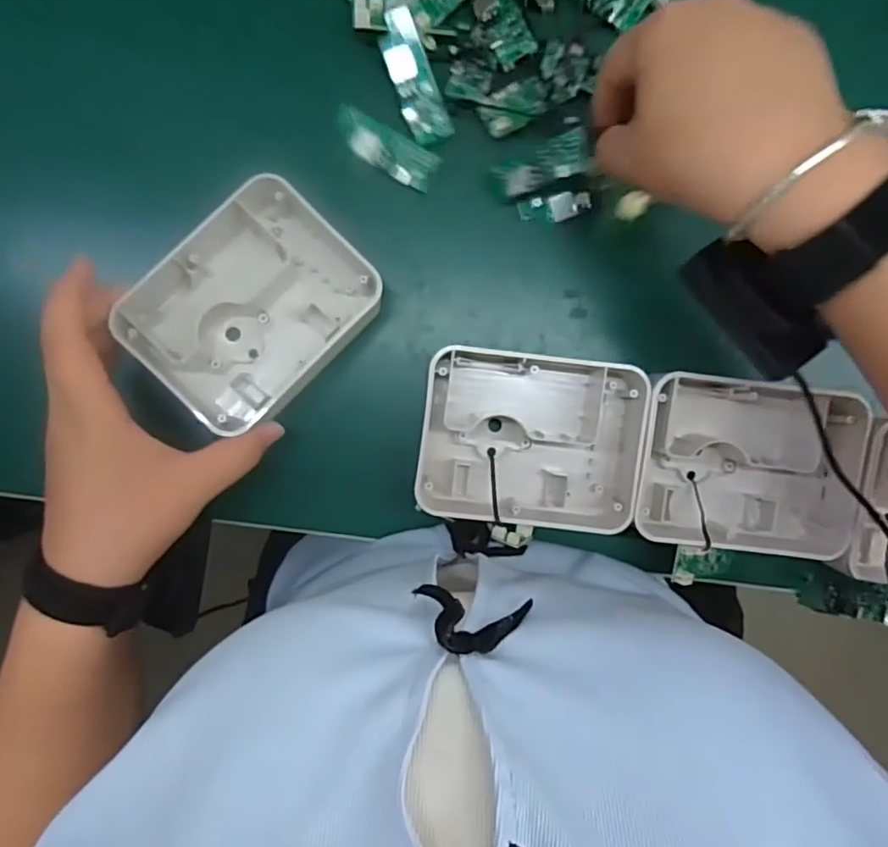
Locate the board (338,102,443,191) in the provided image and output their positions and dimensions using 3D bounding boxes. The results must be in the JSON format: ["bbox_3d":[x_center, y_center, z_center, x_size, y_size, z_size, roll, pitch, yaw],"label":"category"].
[{"bbox_3d":[-0.037,-0.169,0.374,0.067,0.008,0.023,30,92,-1],"label":"board"}]

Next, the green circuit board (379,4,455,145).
[{"bbox_3d":[-0.018,-0.207,0.363,0.024,0.008,0.073,-20,108,3],"label":"green circuit board"}]

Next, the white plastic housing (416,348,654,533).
[{"bbox_3d":[0.052,0.009,0.372,0.130,0.047,0.103,7,93,0],"label":"white plastic housing"}]

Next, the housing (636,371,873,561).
[{"bbox_3d":[0.180,0.025,0.369,0.128,0.038,0.102,7,93,0],"label":"housing"}]

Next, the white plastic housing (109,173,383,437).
[{"bbox_3d":[-0.113,-0.066,0.356,0.131,0.054,0.101,-43,95,5],"label":"white plastic housing"}]

